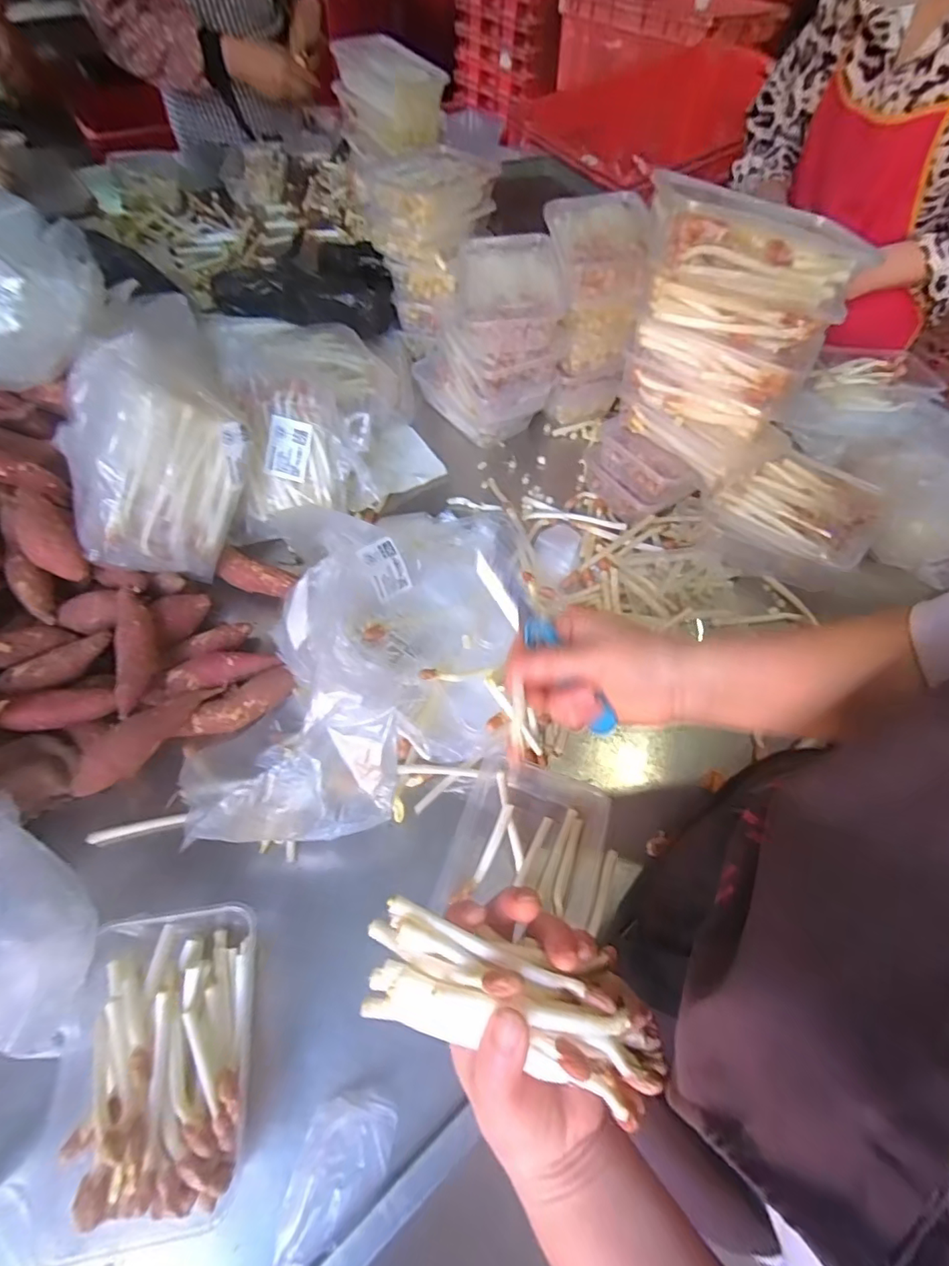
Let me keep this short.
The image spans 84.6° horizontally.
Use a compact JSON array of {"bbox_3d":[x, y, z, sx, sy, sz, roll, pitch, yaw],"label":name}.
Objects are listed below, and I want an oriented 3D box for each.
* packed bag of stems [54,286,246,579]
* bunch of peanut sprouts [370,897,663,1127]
[{"bbox_3d":[-0.279,-0.164,0.465,0.130,0.225,0.060,-4,20,-40],"label":"packed bag of stems"},{"bbox_3d":[0.018,0.181,0.251,0.147,0.035,0.050,20,60,6],"label":"bunch of peanut sprouts"}]

